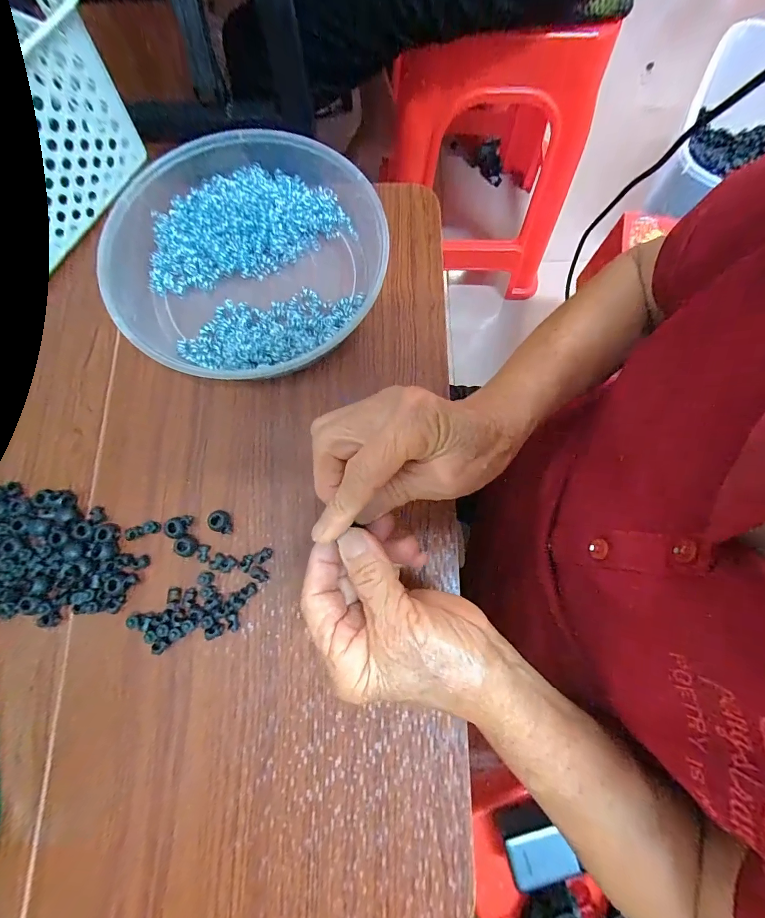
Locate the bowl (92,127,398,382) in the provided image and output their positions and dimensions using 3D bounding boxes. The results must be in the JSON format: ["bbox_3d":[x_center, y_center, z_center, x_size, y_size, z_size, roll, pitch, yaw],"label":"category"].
[{"bbox_3d":[-0.119,-0.171,0.324,0.225,0.044,0.219,0,77,0],"label":"bowl"}]

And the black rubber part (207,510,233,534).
[{"bbox_3d":[-0.123,0.049,0.290,0.017,0.016,0.016,13,77,3],"label":"black rubber part"}]

